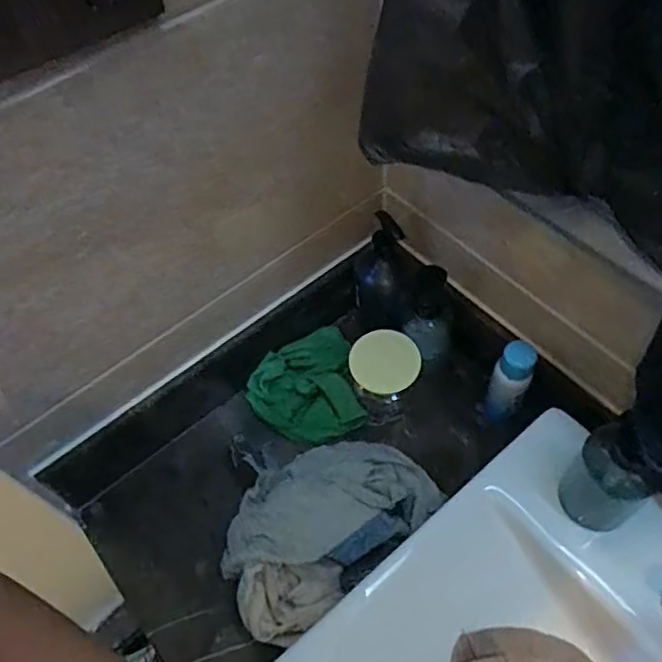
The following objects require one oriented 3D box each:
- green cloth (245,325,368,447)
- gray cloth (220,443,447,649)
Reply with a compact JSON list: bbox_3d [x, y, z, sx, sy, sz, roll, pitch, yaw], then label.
[{"bbox_3d":[-0.023,0.076,0.788,0.150,0.035,0.140,-30,60,-14],"label":"green cloth"},{"bbox_3d":[-0.012,0.209,0.680,0.247,0.085,0.154,-38,62,-18],"label":"gray cloth"}]

